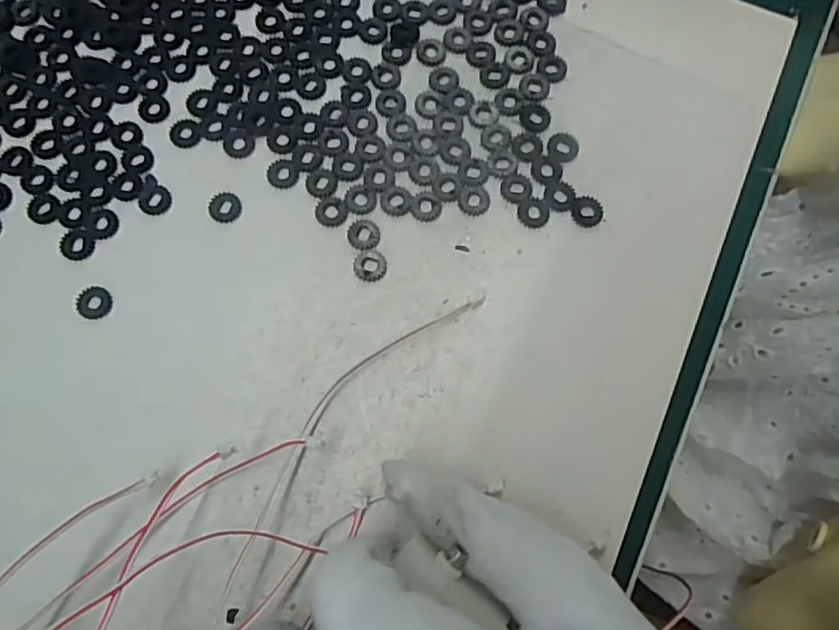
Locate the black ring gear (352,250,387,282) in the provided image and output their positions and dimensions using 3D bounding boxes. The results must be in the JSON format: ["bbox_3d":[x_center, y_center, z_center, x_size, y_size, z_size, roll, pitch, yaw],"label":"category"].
[{"bbox_3d":[-0.016,-0.016,0.207,0.011,0.004,0.011,0,76,-1],"label":"black ring gear"}]

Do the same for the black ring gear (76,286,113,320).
[{"bbox_3d":[-0.105,-0.004,0.202,0.011,0.004,0.011,0,76,-1],"label":"black ring gear"}]

